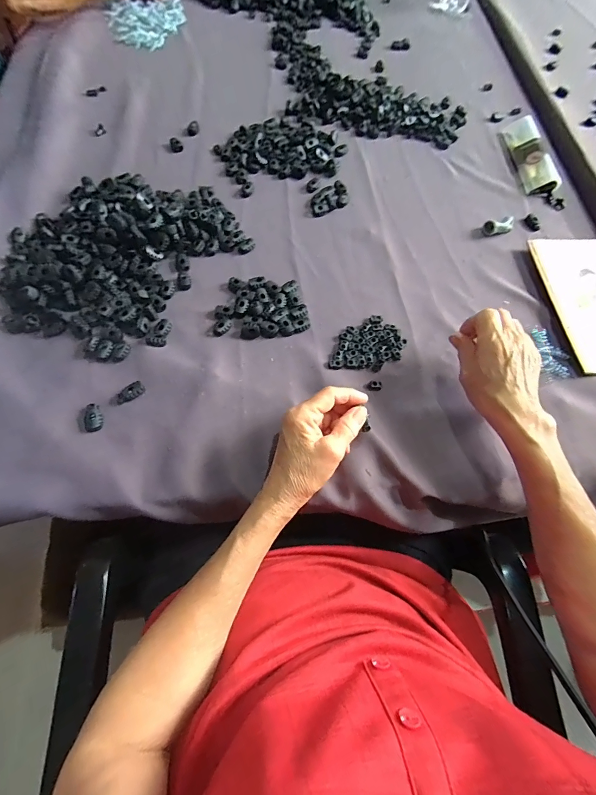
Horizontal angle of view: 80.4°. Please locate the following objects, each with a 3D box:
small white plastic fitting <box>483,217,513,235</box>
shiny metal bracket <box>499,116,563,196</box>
[{"bbox_3d":[0.286,-0.244,0.500,0.036,0.019,0.023,-20,69,-11],"label":"small white plastic fitting"},{"bbox_3d":[0.368,-0.391,0.560,0.043,0.022,0.159,1,66,-3],"label":"shiny metal bracket"}]

